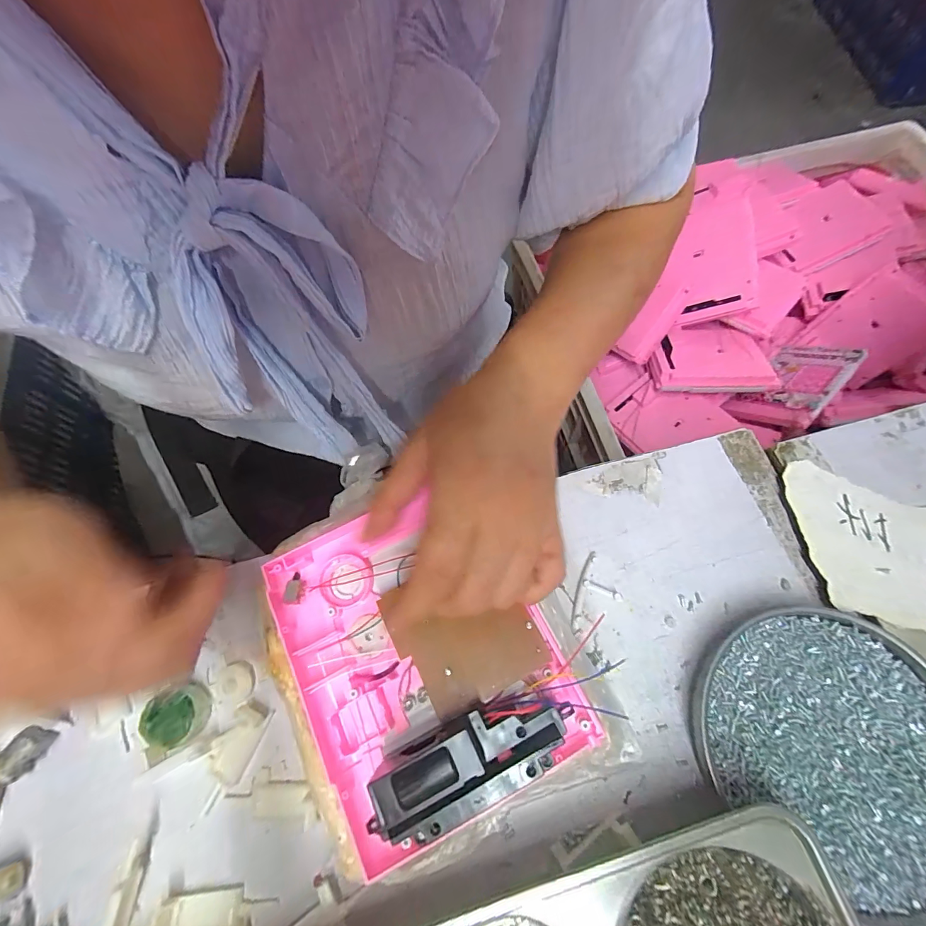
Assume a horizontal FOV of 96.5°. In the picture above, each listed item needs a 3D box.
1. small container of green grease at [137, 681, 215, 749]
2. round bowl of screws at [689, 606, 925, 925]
[{"bbox_3d":[-0.172,0.153,0.249,0.031,0.017,0.030,-1,67,3],"label":"small container of green grease"},{"bbox_3d":[0.205,0.150,0.226,0.137,0.020,0.124,36,74,16],"label":"round bowl of screws"}]

